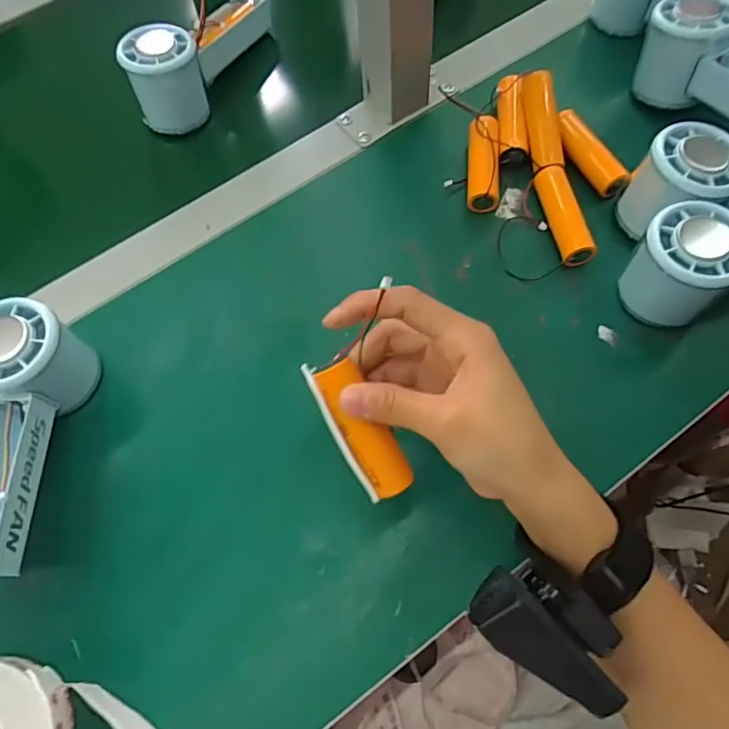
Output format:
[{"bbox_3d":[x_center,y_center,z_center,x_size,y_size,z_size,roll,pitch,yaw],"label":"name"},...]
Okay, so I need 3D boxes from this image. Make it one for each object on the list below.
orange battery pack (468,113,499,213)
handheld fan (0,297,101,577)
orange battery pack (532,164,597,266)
[{"bbox_3d":[0.087,-0.148,0.397,0.021,0.024,0.079,2,64,7],"label":"orange battery pack"},{"bbox_3d":[-0.193,0.041,0.314,0.060,0.063,0.149,-11,67,0],"label":"handheld fan"},{"bbox_3d":[0.139,-0.103,0.379,0.021,0.020,0.076,-10,63,0],"label":"orange battery pack"}]

